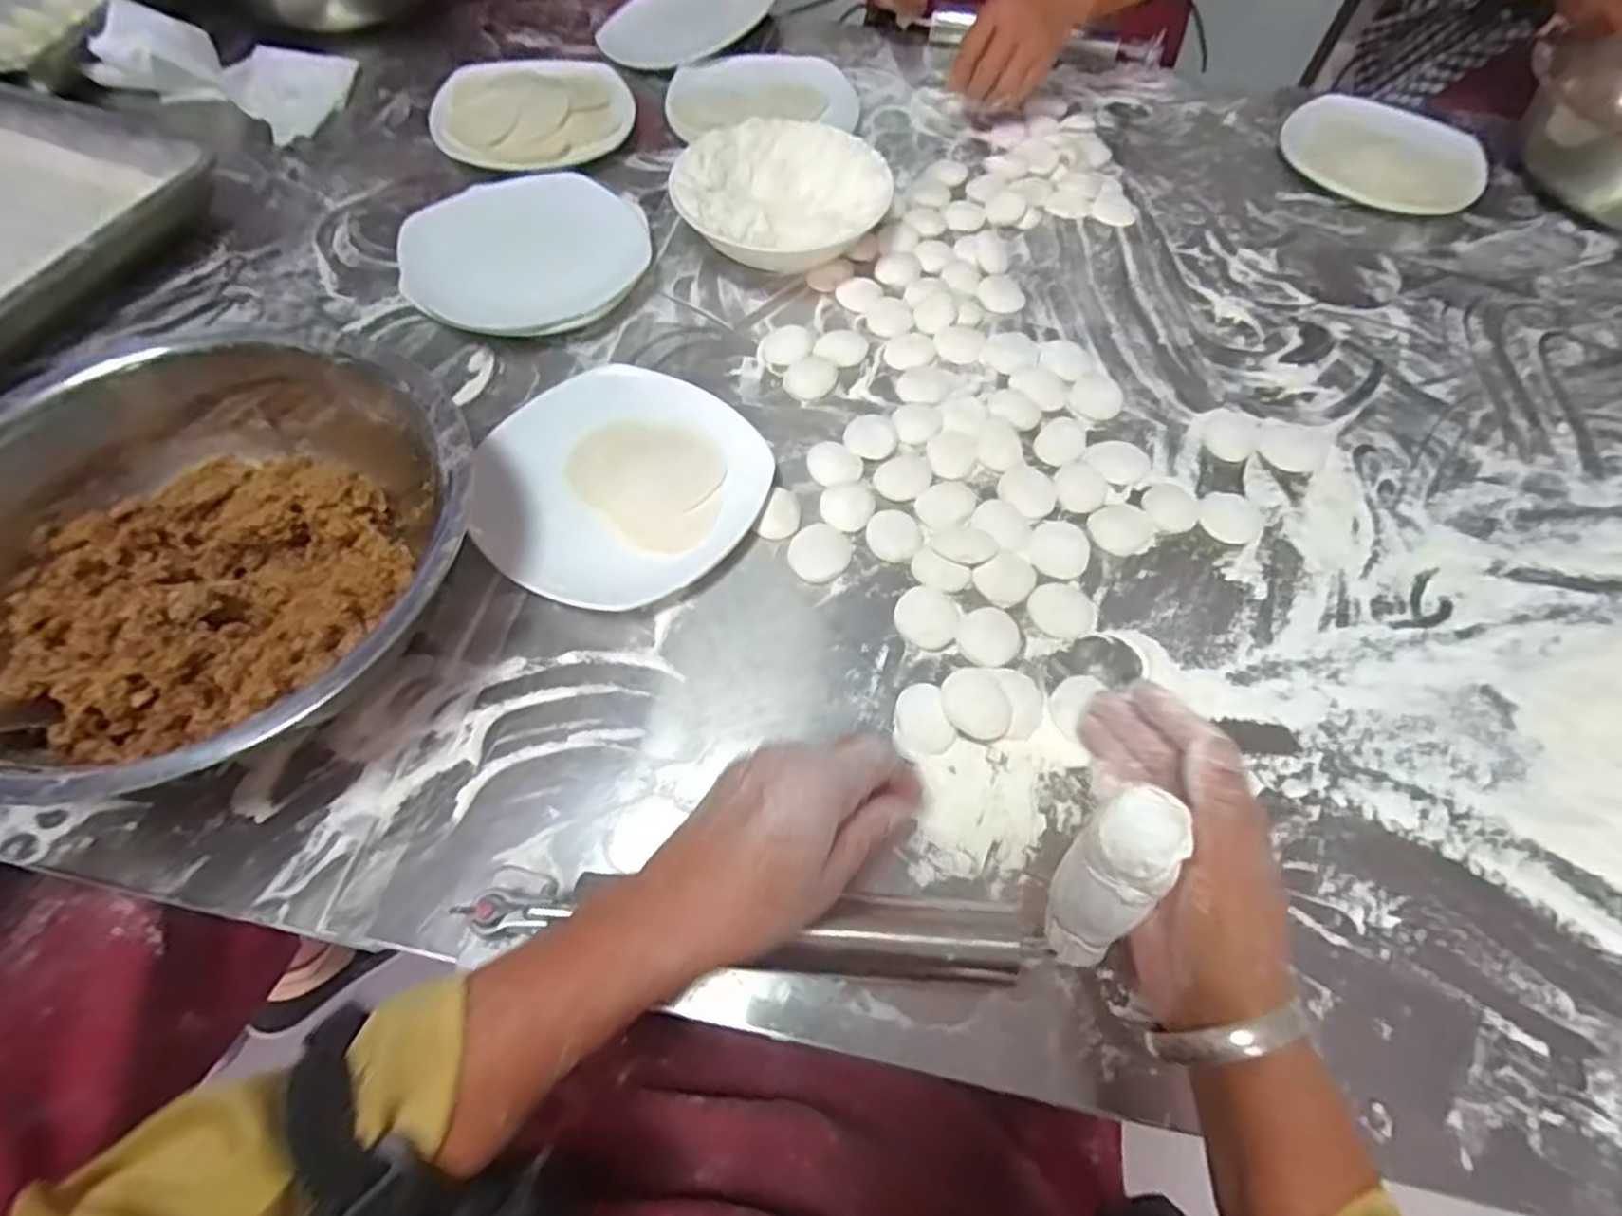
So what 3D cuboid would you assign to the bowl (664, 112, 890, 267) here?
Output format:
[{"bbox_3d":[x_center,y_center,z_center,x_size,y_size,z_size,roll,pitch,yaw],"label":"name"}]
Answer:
[{"bbox_3d":[-0.023,-0.333,0.615,0.164,0.057,0.143,-1,60,-3],"label":"bowl"}]

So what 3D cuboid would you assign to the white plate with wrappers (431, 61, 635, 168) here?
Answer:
[{"bbox_3d":[-0.251,-0.452,0.688,0.170,0.030,0.144,-9,61,-7],"label":"white plate with wrappers"}]

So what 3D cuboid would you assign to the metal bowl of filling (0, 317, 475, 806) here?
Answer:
[{"bbox_3d":[-0.322,-0.024,0.412,0.281,0.087,0.267,1,60,-2],"label":"metal bowl of filling"}]

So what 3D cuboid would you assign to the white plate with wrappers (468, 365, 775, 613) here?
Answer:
[{"bbox_3d":[-0.122,-0.078,0.482,0.166,0.030,0.166,1,60,-2],"label":"white plate with wrappers"}]

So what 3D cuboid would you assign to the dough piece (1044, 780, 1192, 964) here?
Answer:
[{"bbox_3d":[0.116,0.111,0.302,0.032,0.087,0.020,18,33,8],"label":"dough piece"}]

